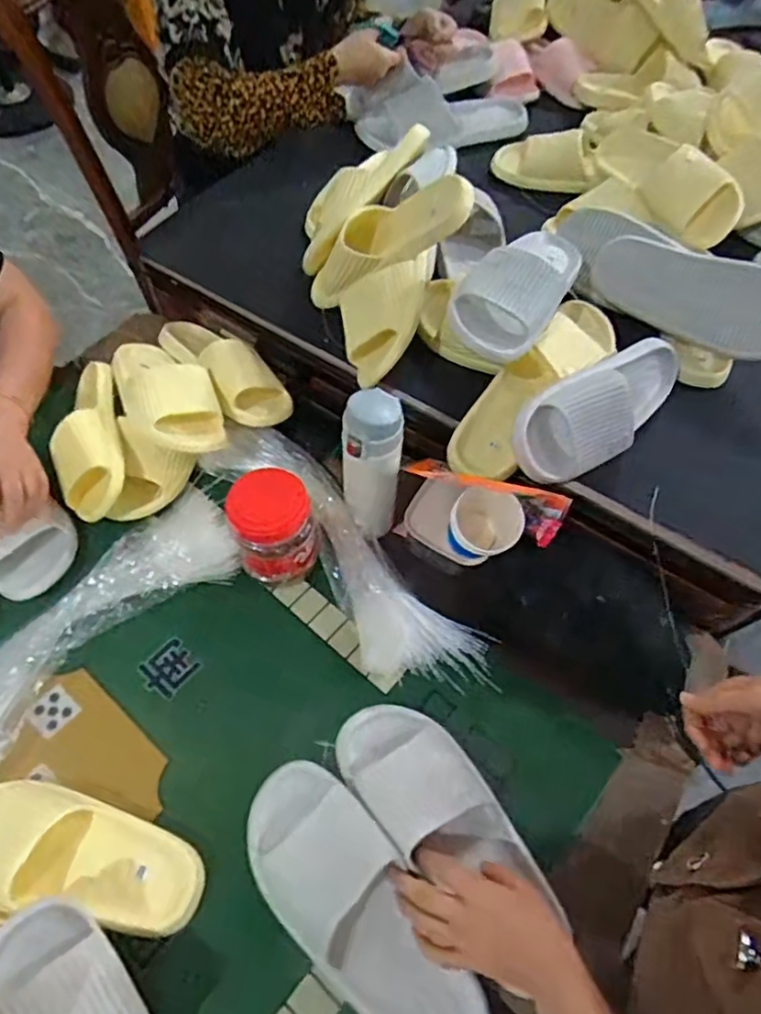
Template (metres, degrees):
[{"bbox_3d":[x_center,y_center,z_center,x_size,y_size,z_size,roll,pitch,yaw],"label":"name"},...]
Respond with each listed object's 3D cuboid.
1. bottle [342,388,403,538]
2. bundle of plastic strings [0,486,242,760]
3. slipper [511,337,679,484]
[{"bbox_3d":[-0.010,-0.046,0.700,0.061,0.190,0.064,4,60,1],"label":"bottle"},{"bbox_3d":[-0.350,0.156,0.684,0.126,0.045,0.472,37,65,18],"label":"bundle of plastic strings"},{"bbox_3d":[0.255,-0.111,0.703,0.248,0.063,0.101,-31,109,-23],"label":"slipper"}]

